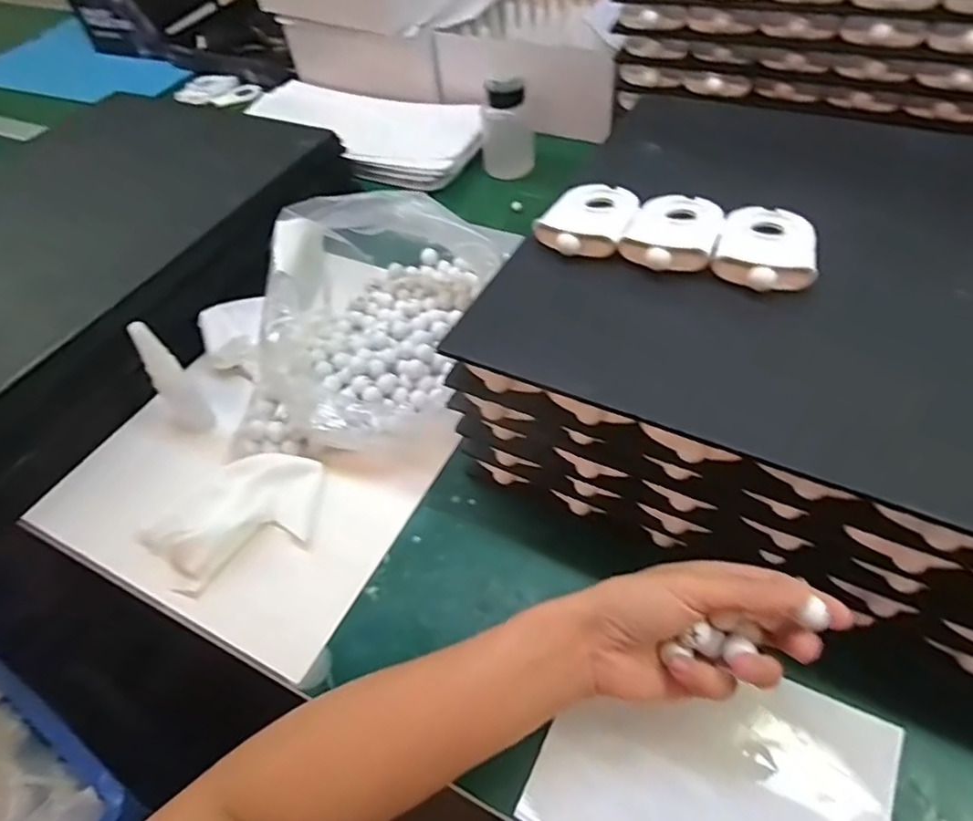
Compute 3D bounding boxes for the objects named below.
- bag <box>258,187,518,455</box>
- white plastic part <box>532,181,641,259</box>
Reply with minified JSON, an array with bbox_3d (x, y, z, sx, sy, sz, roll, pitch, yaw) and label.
[{"bbox_3d":[-0.090,-0.102,0.537,0.159,0.115,0.261,13,53,17],"label":"bag"},{"bbox_3d":[0.075,-0.140,0.438,0.058,0.013,0.090,18,55,20],"label":"white plastic part"}]

